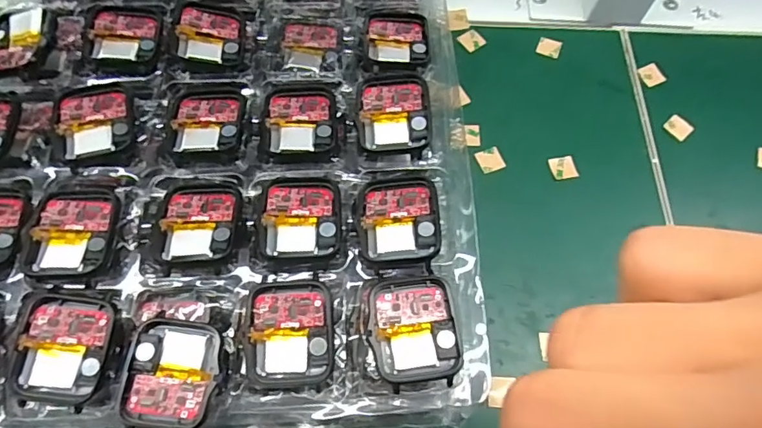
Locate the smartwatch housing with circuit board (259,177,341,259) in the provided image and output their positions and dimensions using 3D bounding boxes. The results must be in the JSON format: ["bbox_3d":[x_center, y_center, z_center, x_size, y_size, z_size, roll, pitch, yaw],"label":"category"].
[{"bbox_3d":[-0.037,0.001,0.233,0.036,0.004,0.041,-1,67,-3],"label":"smartwatch housing with circuit board"}]

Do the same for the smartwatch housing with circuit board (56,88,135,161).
[{"bbox_3d":[-0.141,-0.046,0.248,0.034,0.006,0.041,-13,68,-8],"label":"smartwatch housing with circuit board"}]

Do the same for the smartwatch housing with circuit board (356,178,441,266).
[{"bbox_3d":[0.008,0.002,0.232,0.037,0.008,0.043,1,67,-2],"label":"smartwatch housing with circuit board"}]

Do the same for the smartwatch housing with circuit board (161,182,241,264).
[{"bbox_3d":[-0.084,0.003,0.234,0.035,0.006,0.039,1,67,-2],"label":"smartwatch housing with circuit board"}]

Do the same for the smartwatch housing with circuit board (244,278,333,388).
[{"bbox_3d":[-0.039,0.051,0.215,0.036,0.011,0.043,0,67,-2],"label":"smartwatch housing with circuit board"}]

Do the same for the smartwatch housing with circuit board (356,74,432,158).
[{"bbox_3d":[0.006,-0.051,0.258,0.037,0.010,0.042,0,67,-3],"label":"smartwatch housing with circuit board"}]

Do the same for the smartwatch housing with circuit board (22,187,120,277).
[{"bbox_3d":[-0.139,0.007,0.228,0.037,0.005,0.042,2,67,-2],"label":"smartwatch housing with circuit board"}]

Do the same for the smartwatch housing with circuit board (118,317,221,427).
[{"bbox_3d":[-0.086,0.067,0.209,0.037,0.006,0.043,7,67,1],"label":"smartwatch housing with circuit board"}]

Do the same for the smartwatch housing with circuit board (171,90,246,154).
[{"bbox_3d":[-0.088,-0.048,0.257,0.035,0.006,0.040,1,67,-2],"label":"smartwatch housing with circuit board"}]

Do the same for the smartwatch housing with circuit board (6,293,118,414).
[{"bbox_3d":[-0.133,0.058,0.212,0.035,0.012,0.043,10,67,2],"label":"smartwatch housing with circuit board"}]

